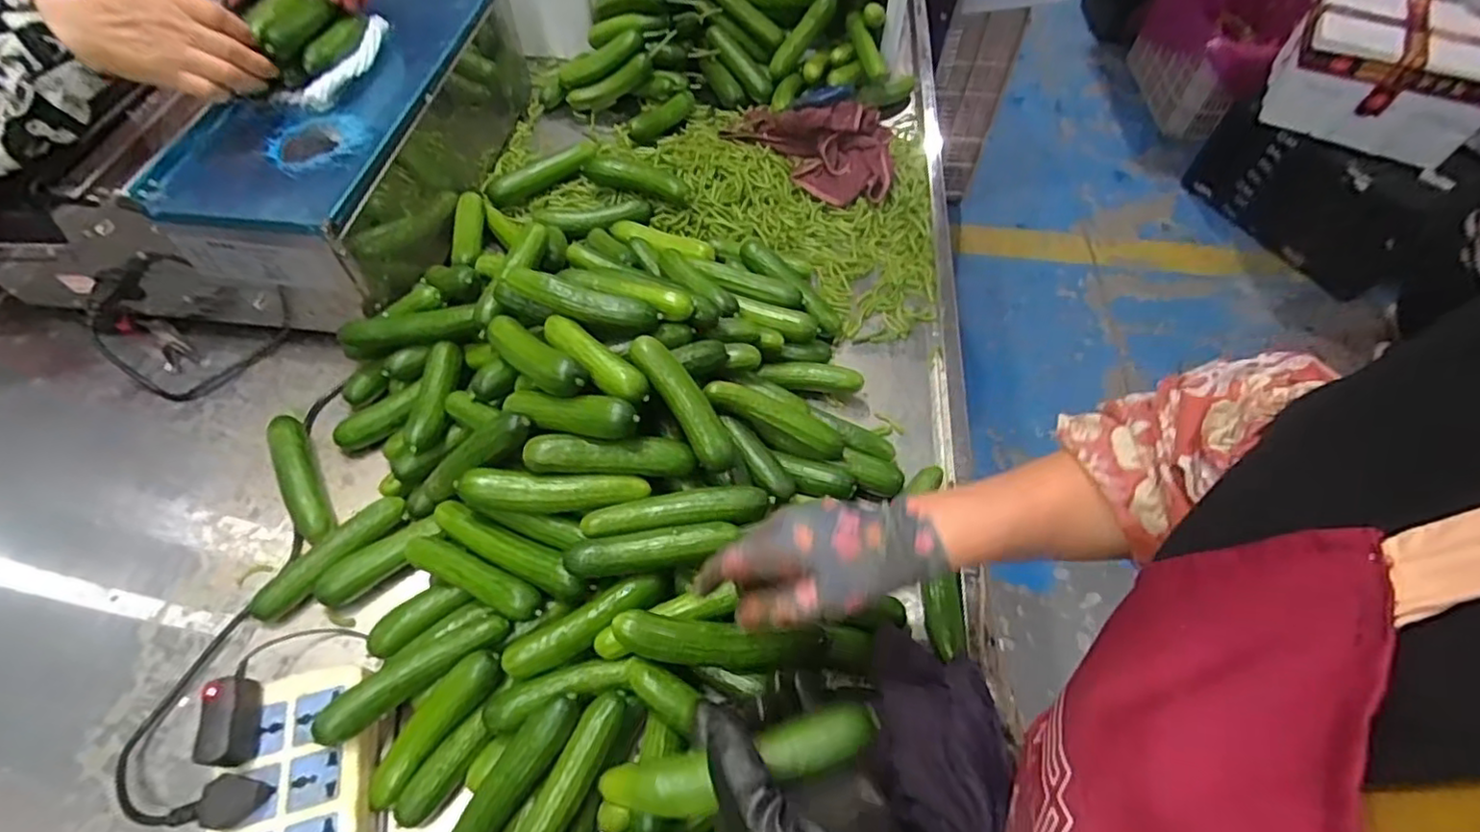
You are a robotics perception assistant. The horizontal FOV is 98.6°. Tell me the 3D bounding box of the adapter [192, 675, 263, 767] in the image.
[{"bbox_3d":[-0.355,0.212,0.443,0.024,0.032,0.055,-9,57,-7],"label":"adapter"}]

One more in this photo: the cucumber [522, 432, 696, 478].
[{"bbox_3d":[-0.103,0.031,0.511,0.129,0.032,0.025,-2,56,-2],"label":"cucumber"}]

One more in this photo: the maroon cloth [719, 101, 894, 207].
[{"bbox_3d":[0.098,-0.368,0.839,0.225,0.074,0.169,17,58,10],"label":"maroon cloth"}]

